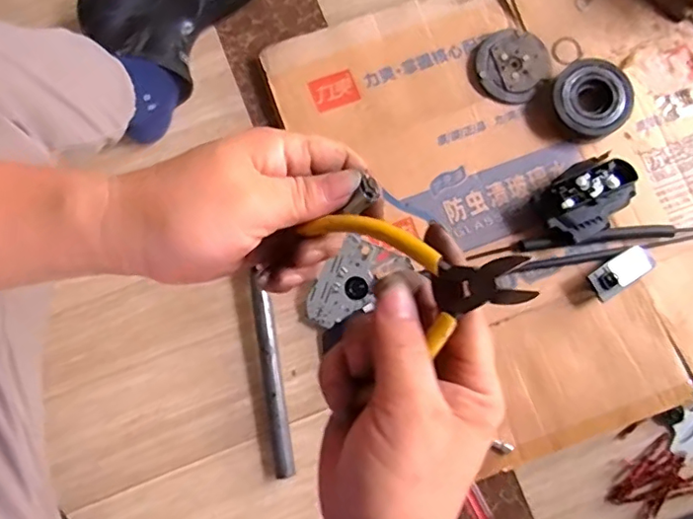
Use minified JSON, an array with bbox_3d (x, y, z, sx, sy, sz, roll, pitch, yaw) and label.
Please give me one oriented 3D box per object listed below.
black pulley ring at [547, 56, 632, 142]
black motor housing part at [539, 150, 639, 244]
[{"bbox_3d":[0.331,-0.216,0.751,0.094,0.040,0.103,0,82,0],"label":"black pulley ring"},{"bbox_3d":[0.305,-0.077,0.713,0.090,0.064,0.115,45,84,5],"label":"black motor housing part"}]

